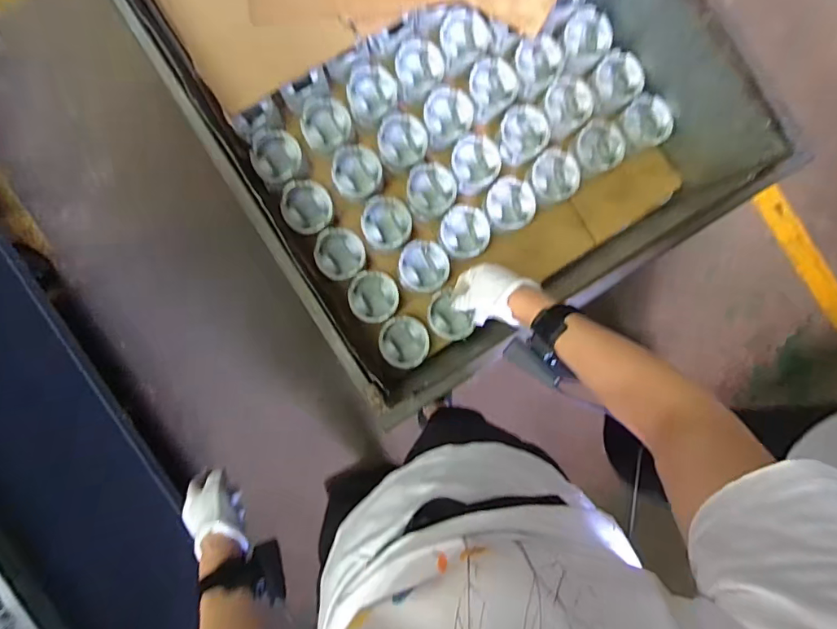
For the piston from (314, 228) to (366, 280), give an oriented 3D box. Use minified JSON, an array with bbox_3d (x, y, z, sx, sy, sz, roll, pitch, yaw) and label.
[{"bbox_3d":[-0.145,-0.112,0.894,0.093,0.063,0.091,0,90,-2],"label":"piston"}]

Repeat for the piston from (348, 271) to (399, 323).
[{"bbox_3d":[-0.083,-0.032,0.899,0.091,0.076,0.094,-1,90,-2],"label":"piston"}]

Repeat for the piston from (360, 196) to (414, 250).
[{"bbox_3d":[-0.058,-0.167,0.882,0.090,0.052,0.097,0,90,-2],"label":"piston"}]

